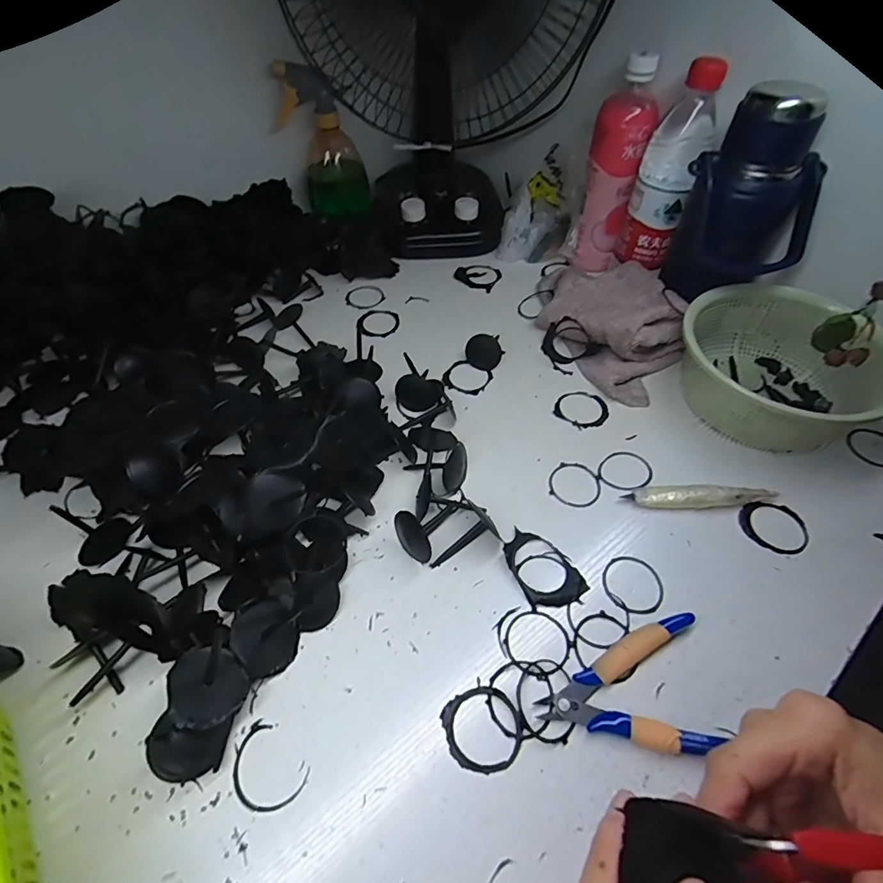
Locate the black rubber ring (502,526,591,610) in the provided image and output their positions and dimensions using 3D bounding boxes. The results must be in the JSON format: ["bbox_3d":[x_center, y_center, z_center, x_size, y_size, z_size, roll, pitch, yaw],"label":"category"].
[{"bbox_3d":[0.076,0.092,0.362,0.046,0.012,0.066,-23,55,-18],"label":"black rubber ring"}]

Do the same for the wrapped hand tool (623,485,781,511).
[{"bbox_3d":[0.213,0.046,0.399,0.115,0.015,0.022,-1,51,-1],"label":"wrapped hand tool"}]

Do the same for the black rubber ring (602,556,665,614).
[{"bbox_3d":[0.143,0.105,0.357,0.043,0.004,0.045,0,51,0],"label":"black rubber ring"}]

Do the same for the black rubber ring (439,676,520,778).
[{"bbox_3d":[0.026,0.178,0.299,0.046,0.004,0.048,0,51,0],"label":"black rubber ring"}]

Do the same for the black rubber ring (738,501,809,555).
[{"bbox_3d":[0.267,0.068,0.387,0.052,0.006,0.043,14,53,11],"label":"black rubber ring"}]

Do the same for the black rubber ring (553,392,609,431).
[{"bbox_3d":[0.138,-0.032,0.472,0.049,0.006,0.045,0,51,0],"label":"black rubber ring"}]

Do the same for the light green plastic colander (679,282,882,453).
[{"bbox_3d":[0.305,-0.064,0.447,0.169,0.080,0.169,0,51,0],"label":"light green plastic colander"}]

